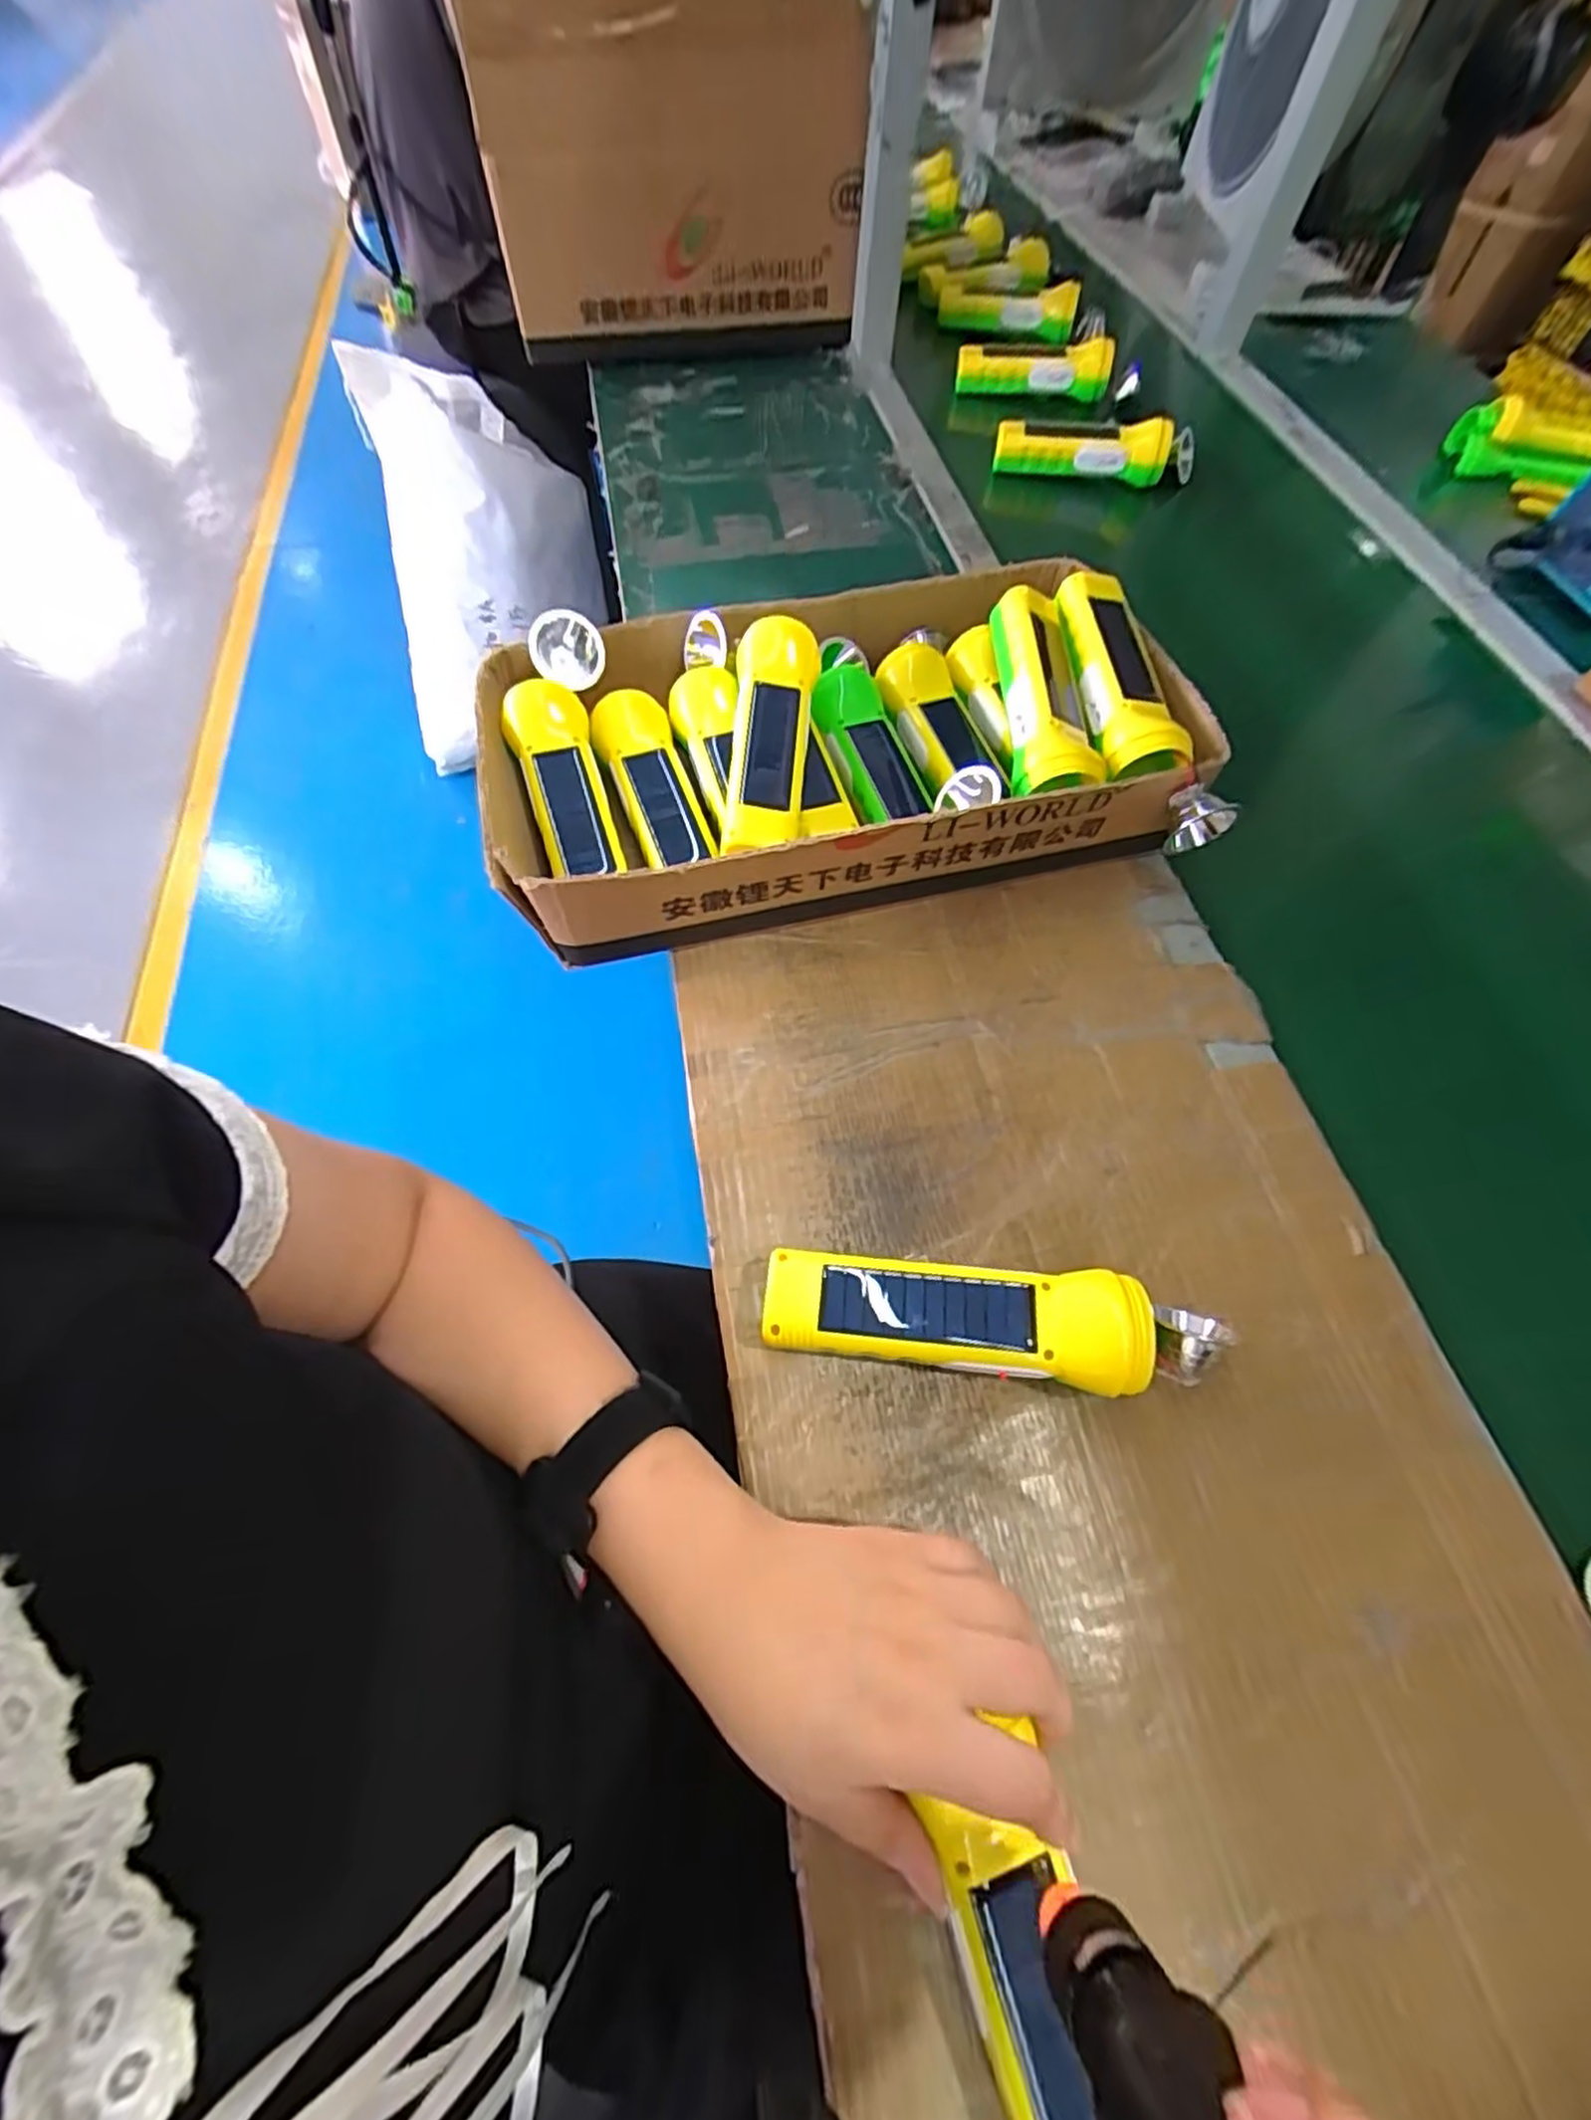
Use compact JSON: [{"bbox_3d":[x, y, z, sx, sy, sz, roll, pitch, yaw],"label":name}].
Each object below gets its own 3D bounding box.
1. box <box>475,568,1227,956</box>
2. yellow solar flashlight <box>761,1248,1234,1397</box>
[{"bbox_3d":[0.029,-0.199,0.474,0.422,0.089,0.228,-10,63,-7],"label":"box"},{"bbox_3d":[0.089,0.119,0.332,0.202,0.047,0.045,5,62,1],"label":"yellow solar flashlight"}]

